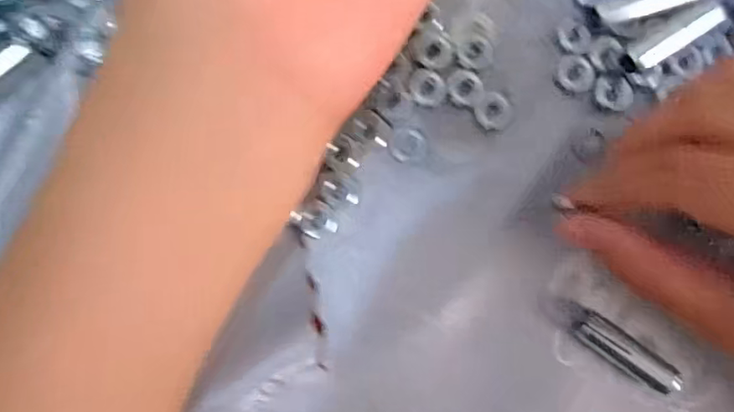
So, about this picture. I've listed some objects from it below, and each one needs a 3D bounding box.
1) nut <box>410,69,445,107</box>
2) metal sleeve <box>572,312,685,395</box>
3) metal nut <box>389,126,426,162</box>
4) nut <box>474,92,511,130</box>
[{"bbox_3d":[0.023,-0.045,0.222,0.013,0.004,0.014,0,87,-1],"label":"nut"},{"bbox_3d":[0.098,0.056,0.216,0.045,0.012,0.011,35,87,1],"label":"metal sleeve"},{"bbox_3d":[0.015,-0.023,0.221,0.014,0.004,0.013,0,87,-1],"label":"metal nut"},{"bbox_3d":[0.048,-0.036,0.222,0.014,0.004,0.013,0,87,-1],"label":"nut"}]

